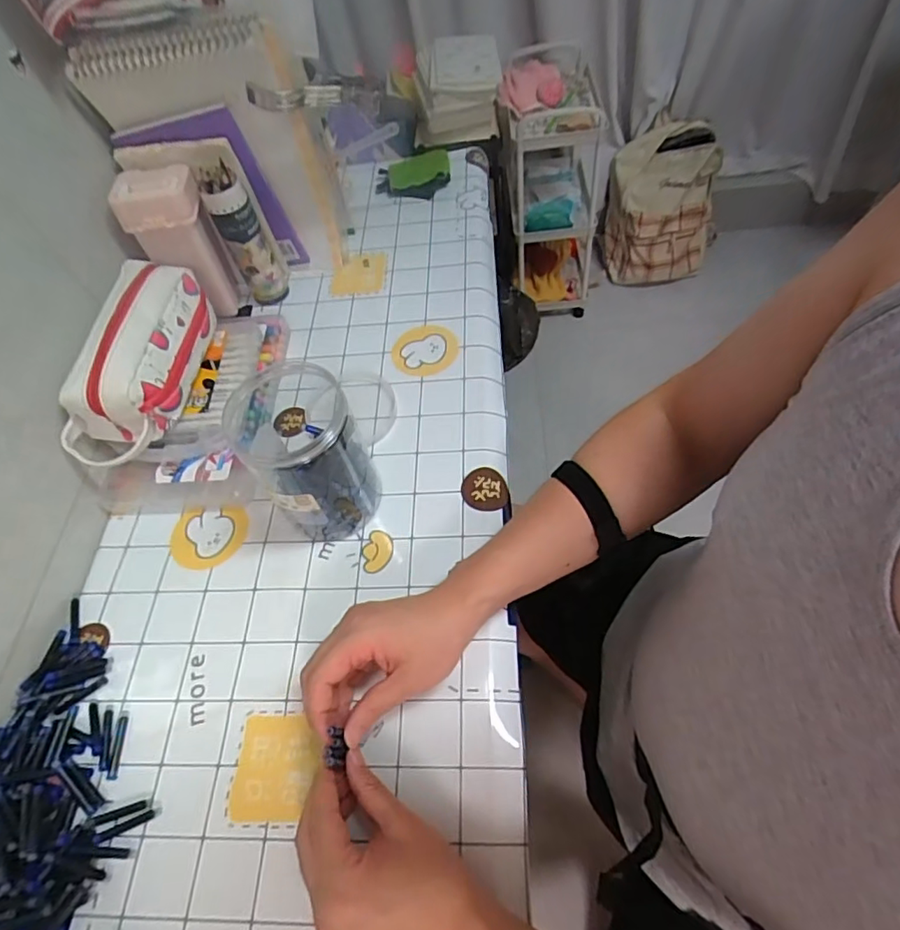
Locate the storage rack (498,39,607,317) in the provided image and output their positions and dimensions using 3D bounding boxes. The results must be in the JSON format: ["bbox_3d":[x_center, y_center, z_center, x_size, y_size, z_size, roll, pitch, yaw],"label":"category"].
[{"bbox_3d":[0.291,-0.770,1.552,0.269,0.556,0.431,4,58,10],"label":"storage rack"}]

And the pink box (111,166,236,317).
[{"bbox_3d":[-0.314,-0.258,0.669,0.083,0.168,0.066,-11,56,1],"label":"pink box"}]

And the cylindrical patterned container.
[{"bbox_3d":[-0.245,-0.269,0.680,0.048,0.160,0.046,-24,57,-8],"label":"cylindrical patterned container"}]

